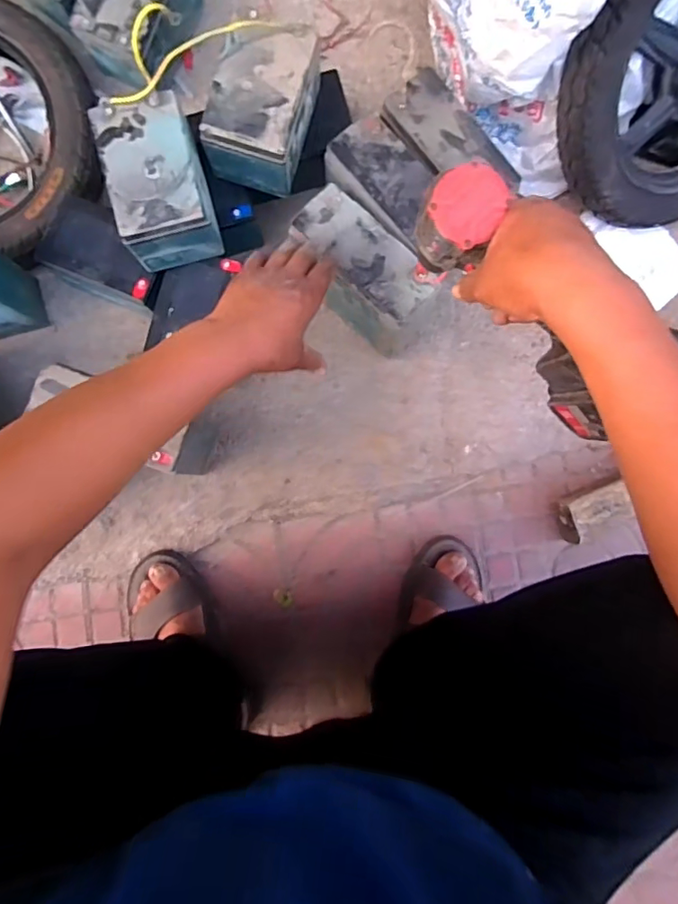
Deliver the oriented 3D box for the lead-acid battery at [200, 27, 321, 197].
[{"bbox_3d":[-0.088,-0.403,0.618,0.102,0.095,0.151,16,85,1],"label":"lead-acid battery"}]

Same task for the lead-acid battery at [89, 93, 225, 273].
[{"bbox_3d":[-0.205,-0.309,0.611,0.101,0.093,0.148,-15,85,-2],"label":"lead-acid battery"}]

